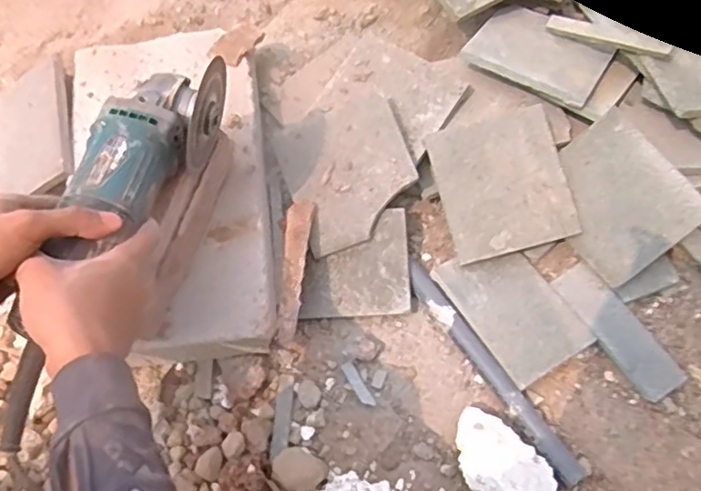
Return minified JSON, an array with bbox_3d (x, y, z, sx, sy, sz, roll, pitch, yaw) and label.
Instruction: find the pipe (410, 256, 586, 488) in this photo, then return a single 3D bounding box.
[{"bbox_3d":[0.137,0.121,0.615,0.022,0.017,0.261,-32,69,-14],"label":"pipe"}]

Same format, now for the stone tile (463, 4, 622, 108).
[{"bbox_3d":[0.223,-0.228,0.716,0.147,0.013,0.134,28,55,15],"label":"stone tile"}]

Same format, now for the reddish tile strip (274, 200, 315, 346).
[{"bbox_3d":[-0.058,0.023,0.620,0.026,0.017,0.160,5,65,2],"label":"reddish tile strip"}]

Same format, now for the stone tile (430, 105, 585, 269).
[{"bbox_3d":[0.163,-0.067,0.660,0.131,0.009,0.145,-15,80,1],"label":"stone tile"}]

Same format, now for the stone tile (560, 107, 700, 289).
[{"bbox_3d":[0.281,-0.050,0.651,0.126,0.010,0.149,-41,76,12],"label":"stone tile"}]

